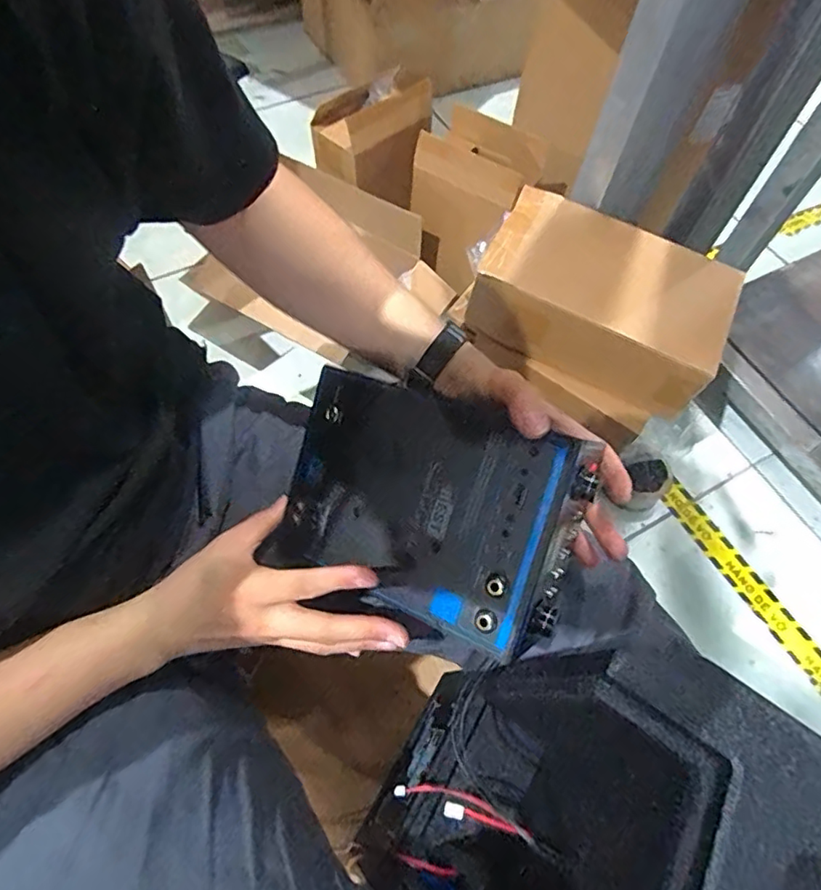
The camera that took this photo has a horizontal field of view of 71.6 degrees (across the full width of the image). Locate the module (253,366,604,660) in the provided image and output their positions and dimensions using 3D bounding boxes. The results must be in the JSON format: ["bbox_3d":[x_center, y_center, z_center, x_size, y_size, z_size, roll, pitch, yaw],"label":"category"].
[{"bbox_3d":[0.006,0.047,0.417,0.214,0.032,0.160,19,95,28],"label":"module"}]

